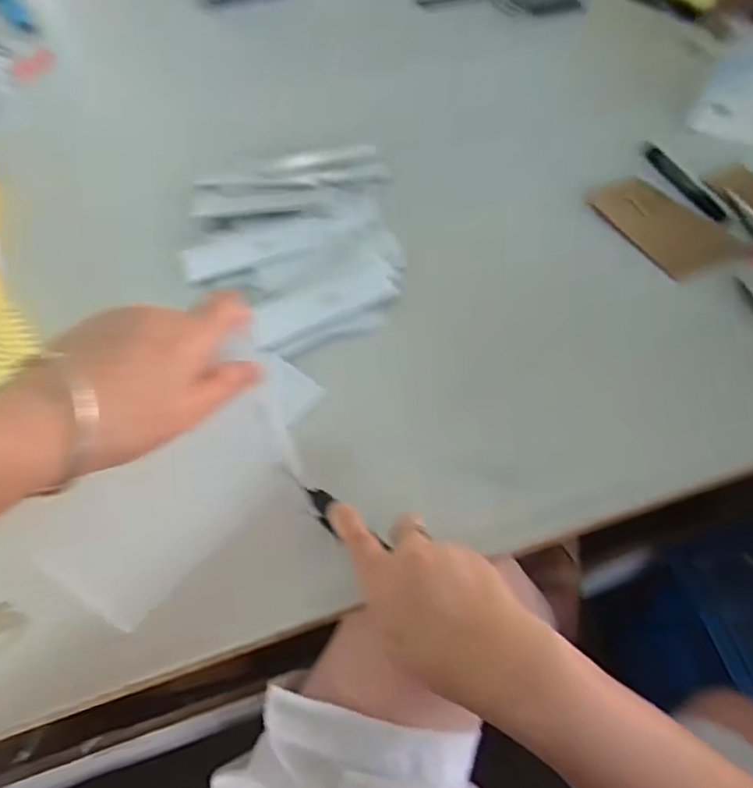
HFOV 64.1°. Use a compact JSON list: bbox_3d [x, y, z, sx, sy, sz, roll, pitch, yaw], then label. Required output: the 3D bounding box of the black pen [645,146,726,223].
[{"bbox_3d":[0.315,-0.217,0.614,0.012,0.019,0.139,-11,55,-5],"label":"black pen"}]

